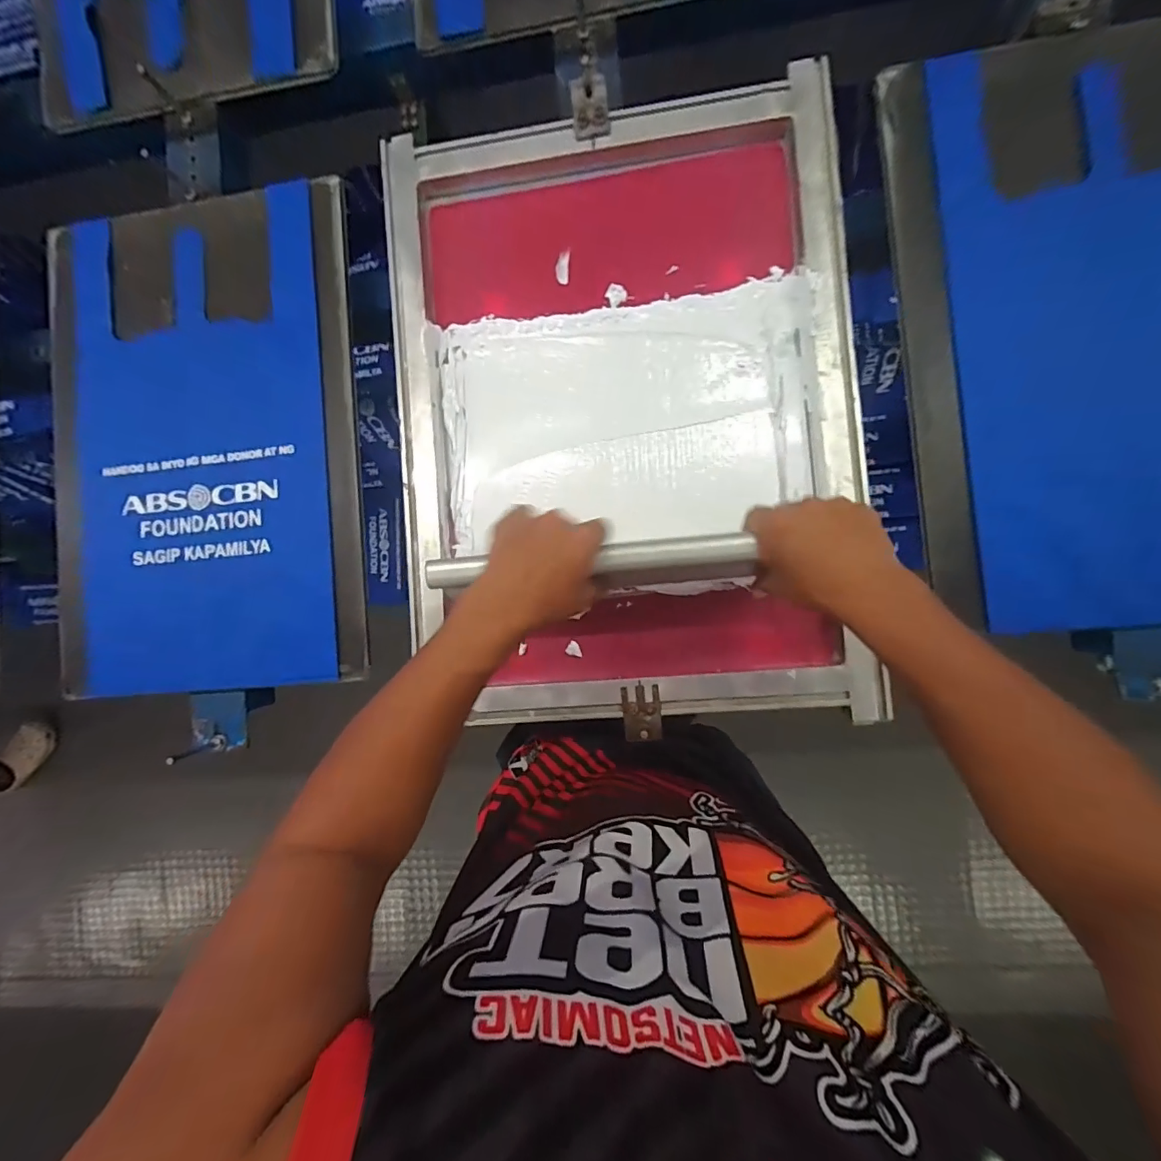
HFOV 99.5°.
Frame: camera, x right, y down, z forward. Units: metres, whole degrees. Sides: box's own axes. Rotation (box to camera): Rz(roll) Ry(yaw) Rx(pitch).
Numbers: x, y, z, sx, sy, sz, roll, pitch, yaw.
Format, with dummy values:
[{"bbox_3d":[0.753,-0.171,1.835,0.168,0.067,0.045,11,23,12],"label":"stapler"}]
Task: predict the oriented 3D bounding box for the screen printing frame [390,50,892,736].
[{"bbox_3d":[0.041,-0.183,0.524,0.470,0.032,0.646,-5,88,6],"label":"screen printing frame"}]

